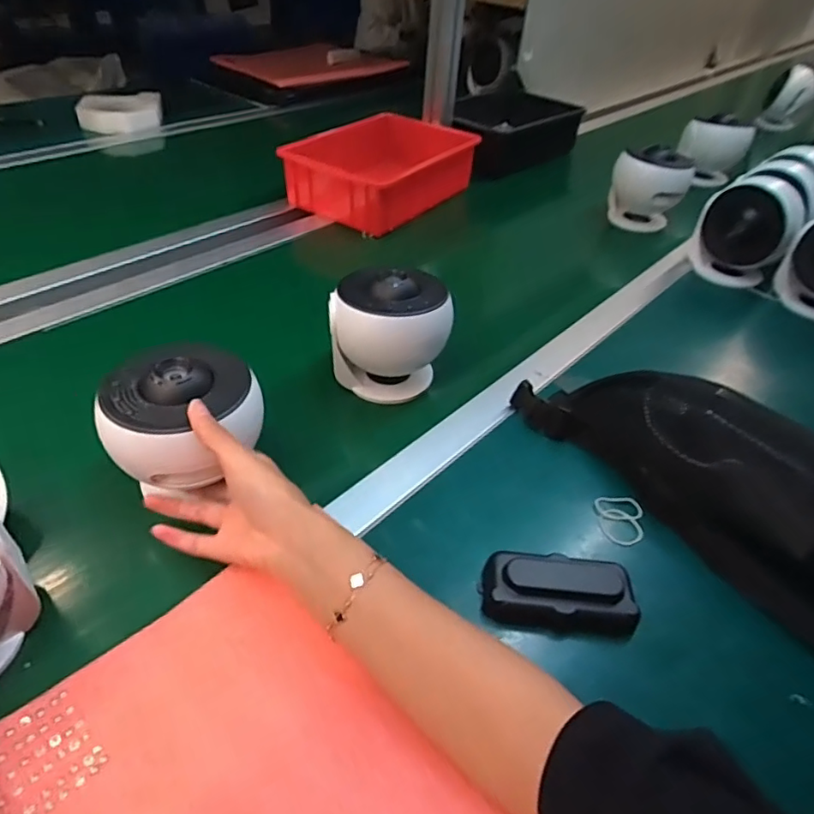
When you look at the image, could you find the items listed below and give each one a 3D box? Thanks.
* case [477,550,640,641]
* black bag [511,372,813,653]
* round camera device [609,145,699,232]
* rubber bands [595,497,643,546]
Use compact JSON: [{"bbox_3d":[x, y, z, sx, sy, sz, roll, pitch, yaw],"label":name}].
[{"bbox_3d":[0.109,0.135,0.411,0.105,0.036,0.049,5,40,1],"label":"case"},{"bbox_3d":[0.264,0.054,0.468,0.121,0.074,0.345,-23,47,-29],"label":"black bag"},{"bbox_3d":[0.406,-0.363,0.955,0.120,0.132,0.122,19,42,17],"label":"round camera device"},{"bbox_3d":[0.180,0.096,0.474,0.037,0.004,0.044,-1,53,8],"label":"rubber bands"}]

